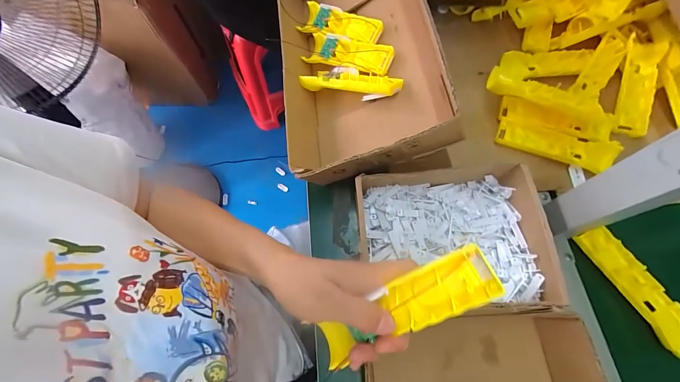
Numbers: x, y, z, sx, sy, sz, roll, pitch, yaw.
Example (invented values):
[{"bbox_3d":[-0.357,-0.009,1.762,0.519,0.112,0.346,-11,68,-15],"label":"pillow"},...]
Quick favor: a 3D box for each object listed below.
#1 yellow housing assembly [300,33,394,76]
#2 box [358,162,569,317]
[{"bbox_3d":[0.006,-0.226,0.486,0.167,0.031,0.050,27,70,31],"label":"yellow housing assembly"},{"bbox_3d":[0.132,0.058,0.370,0.212,0.063,0.172,-5,66,1],"label":"box"}]

